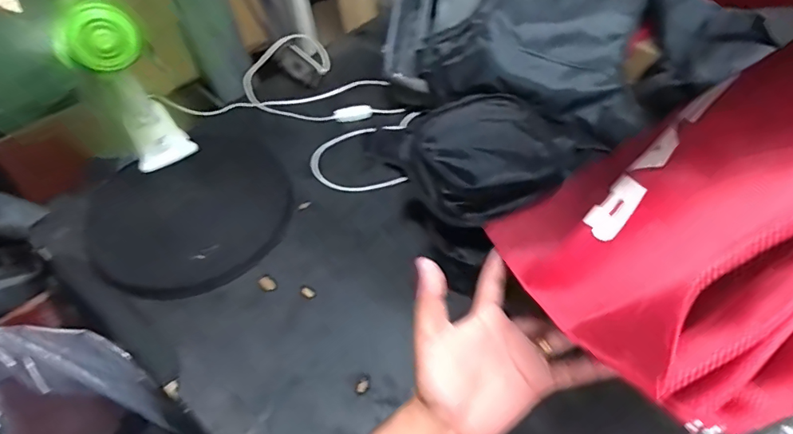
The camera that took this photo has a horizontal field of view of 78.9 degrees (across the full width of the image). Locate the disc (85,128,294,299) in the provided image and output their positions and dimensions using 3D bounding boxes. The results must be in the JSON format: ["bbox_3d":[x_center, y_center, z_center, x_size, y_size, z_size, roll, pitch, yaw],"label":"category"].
[{"bbox_3d":[-0.292,-0.013,0.696,0.274,0.032,0.284,-3,47,3],"label":"disc"}]

